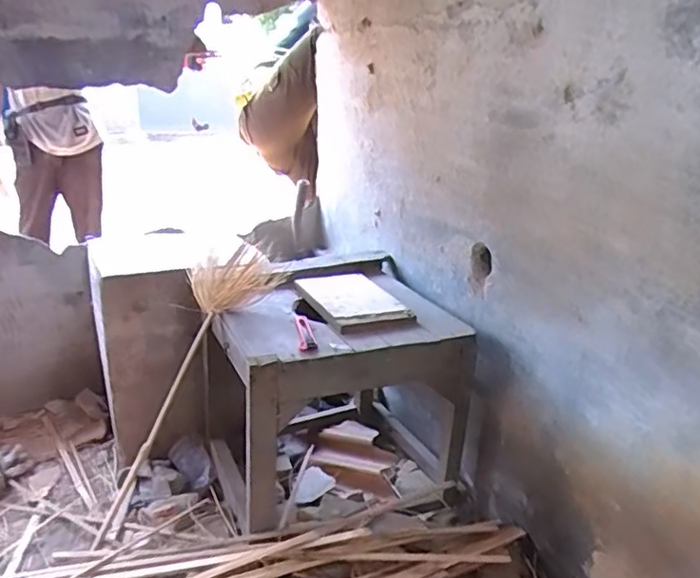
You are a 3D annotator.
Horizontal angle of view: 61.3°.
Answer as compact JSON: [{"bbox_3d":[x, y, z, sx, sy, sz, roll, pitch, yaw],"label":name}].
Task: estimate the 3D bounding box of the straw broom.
[{"bbox_3d":[-0.340,0.192,1.220,0.138,0.621,0.195,26,7,-24],"label":"straw broom"}]

